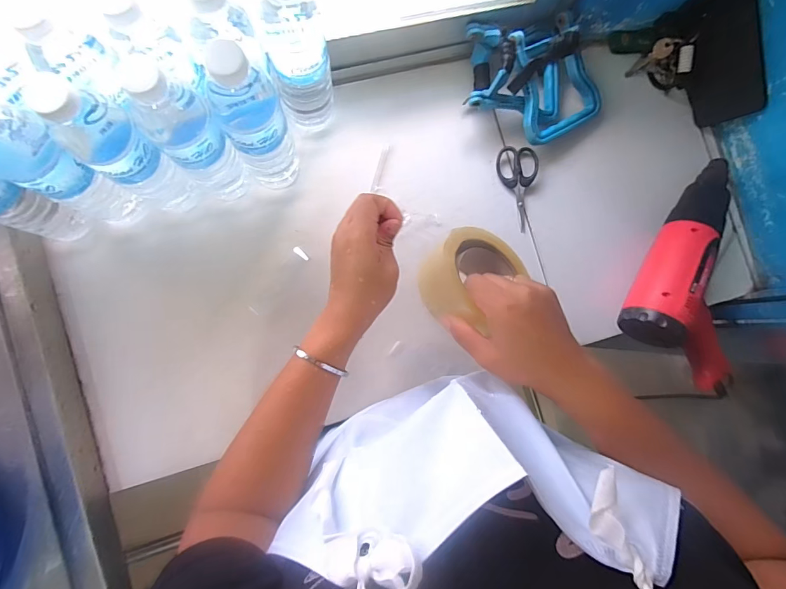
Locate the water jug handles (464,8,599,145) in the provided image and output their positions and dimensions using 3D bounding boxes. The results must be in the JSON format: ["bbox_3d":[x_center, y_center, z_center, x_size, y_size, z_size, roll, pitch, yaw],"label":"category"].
[{"bbox_3d":[0.187,-0.273,0.497,0.189,0.083,0.147,-9,86,-6],"label":"water jug handles"}]

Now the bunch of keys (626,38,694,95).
[{"bbox_3d":[0.379,-0.315,0.537,0.066,0.057,0.054,42,83,-1],"label":"bunch of keys"}]

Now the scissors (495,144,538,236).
[{"bbox_3d":[0.166,-0.141,0.516,0.052,0.017,0.109,0,85,-6],"label":"scissors"}]

